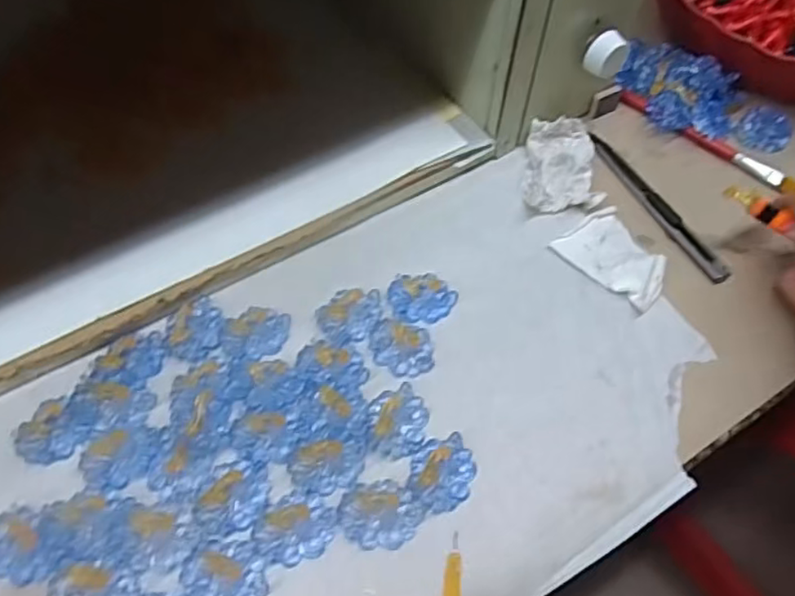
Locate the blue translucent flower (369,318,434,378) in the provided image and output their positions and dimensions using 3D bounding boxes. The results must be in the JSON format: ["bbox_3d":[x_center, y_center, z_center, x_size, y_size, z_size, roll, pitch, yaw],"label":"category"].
[{"bbox_3d":[0.002,0.026,0.344,0.032,0.004,0.035,1,57,-2],"label":"blue translucent flower"}]

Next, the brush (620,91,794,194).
[{"bbox_3d":[0.212,-0.106,0.434,0.133,0.008,0.017,34,61,18],"label":"brush"}]

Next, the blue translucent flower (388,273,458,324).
[{"bbox_3d":[0.014,-0.001,0.362,0.038,0.004,0.029,1,57,-2],"label":"blue translucent flower"}]

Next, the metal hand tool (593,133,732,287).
[{"bbox_3d":[0.163,-0.060,0.405,0.013,0.008,0.129,-21,60,-16],"label":"metal hand tool"}]

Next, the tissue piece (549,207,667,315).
[{"bbox_3d":[0.135,-0.028,0.378,0.051,0.011,0.064,-38,66,-24],"label":"tissue piece"}]

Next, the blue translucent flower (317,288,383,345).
[{"bbox_3d":[-0.026,0.008,0.354,0.030,0.006,0.039,36,62,19],"label":"blue translucent flower"}]

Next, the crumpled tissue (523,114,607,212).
[{"bbox_3d":[0.106,-0.085,0.409,0.045,0.021,0.062,4,57,0],"label":"crumpled tissue"}]

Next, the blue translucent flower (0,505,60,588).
[{"bbox_3d":[-0.167,0.110,0.281,0.036,0.009,0.029,23,59,12],"label":"blue translucent flower"}]

